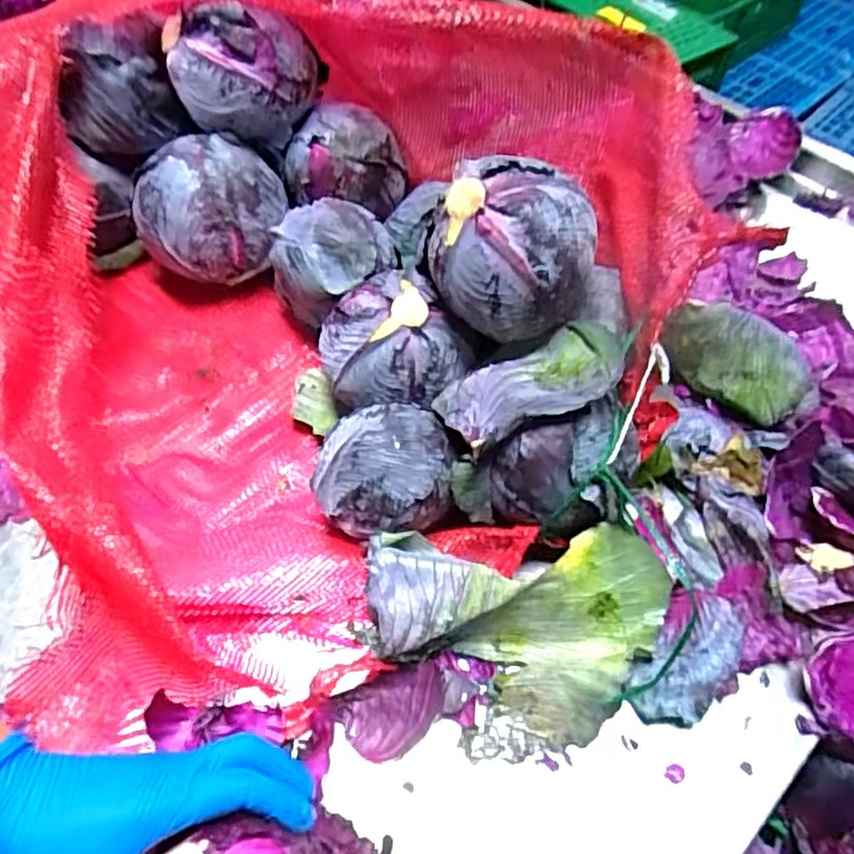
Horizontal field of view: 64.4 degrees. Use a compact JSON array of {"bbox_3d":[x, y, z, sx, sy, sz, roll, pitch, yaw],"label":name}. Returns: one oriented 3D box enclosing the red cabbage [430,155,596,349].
[{"bbox_3d":[0.067,-0.147,0.542,0.127,0.105,0.121,-20,59,-14],"label":"red cabbage"}]

